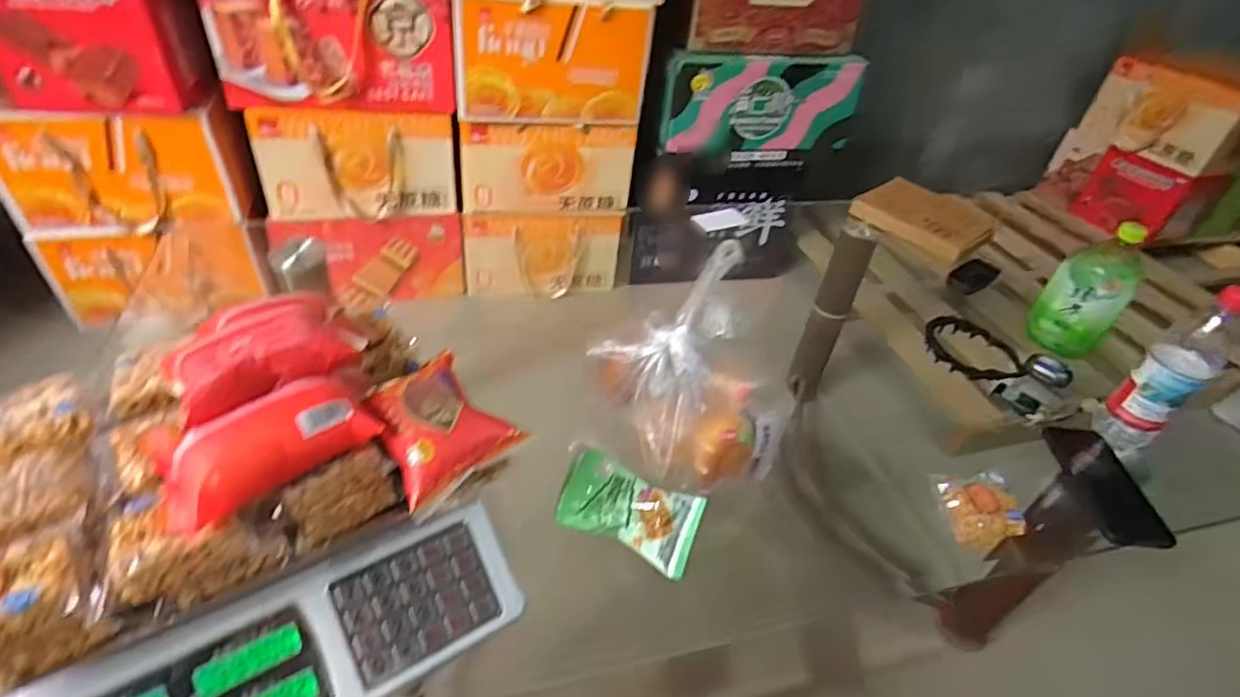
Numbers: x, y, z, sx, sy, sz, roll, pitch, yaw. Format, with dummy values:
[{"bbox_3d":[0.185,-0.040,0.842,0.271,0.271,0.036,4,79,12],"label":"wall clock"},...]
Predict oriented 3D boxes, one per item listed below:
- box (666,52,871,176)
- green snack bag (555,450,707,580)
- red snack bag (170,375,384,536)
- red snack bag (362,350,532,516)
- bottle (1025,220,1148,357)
[{"bbox_3d":[0.342,-0.573,1.505,0.512,0.269,0.084,-3,41,-12],"label":"box"},{"bbox_3d":[0.010,0.151,0.586,0.133,0.021,0.077,24,56,4],"label":"green snack bag"},{"bbox_3d":[-0.239,0.064,0.421,0.132,0.046,0.064,-26,50,-33],"label":"red snack bag"},{"bbox_3d":[-0.140,0.053,0.466,0.087,0.034,0.106,-26,50,-34],"label":"red snack bag"},{"bbox_3d":[0.676,-0.084,0.885,0.096,0.197,0.083,35,47,29],"label":"bottle"}]

